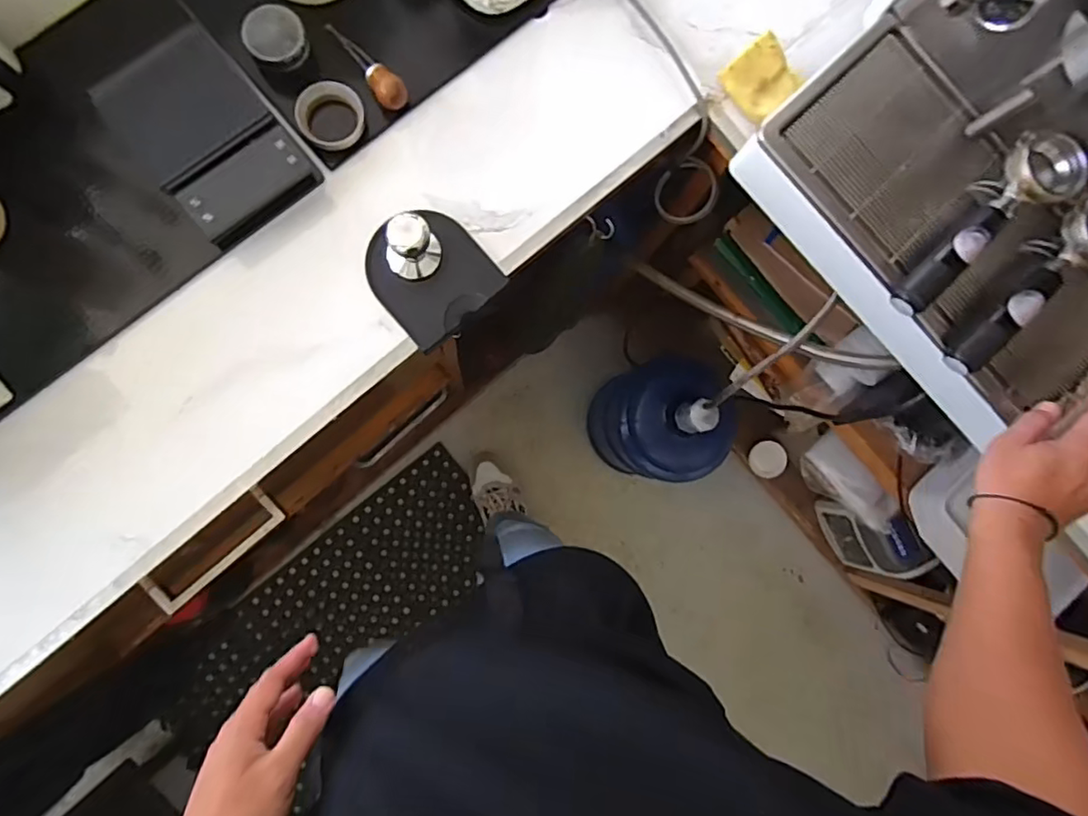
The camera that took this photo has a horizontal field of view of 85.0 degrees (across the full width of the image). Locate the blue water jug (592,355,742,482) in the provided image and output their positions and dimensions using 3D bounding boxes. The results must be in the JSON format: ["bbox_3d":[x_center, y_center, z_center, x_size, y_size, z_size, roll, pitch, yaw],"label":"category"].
[{"bbox_3d":[0.245,0.031,1.297,0.265,0.452,0.240,10,85,-6],"label":"blue water jug"}]

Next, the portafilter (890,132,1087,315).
[{"bbox_3d":[0.439,-0.182,0.605,0.068,0.058,0.216,45,95,-2],"label":"portafilter"}]

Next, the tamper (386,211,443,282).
[{"bbox_3d":[-0.144,-0.174,0.643,0.062,0.071,0.053,-23,89,-7],"label":"tamper"}]

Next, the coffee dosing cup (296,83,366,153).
[{"bbox_3d":[-0.238,-0.326,0.668,0.071,0.042,0.070,0,86,-6],"label":"coffee dosing cup"}]

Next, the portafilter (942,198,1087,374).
[{"bbox_3d":[0.499,-0.124,0.610,0.224,0.066,0.069,-45,92,6],"label":"portafilter"}]

